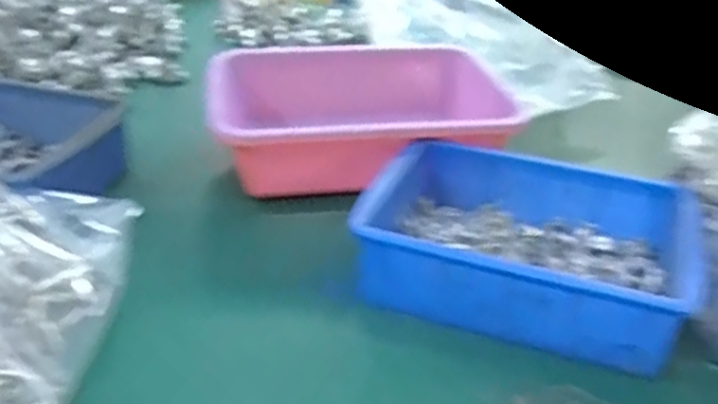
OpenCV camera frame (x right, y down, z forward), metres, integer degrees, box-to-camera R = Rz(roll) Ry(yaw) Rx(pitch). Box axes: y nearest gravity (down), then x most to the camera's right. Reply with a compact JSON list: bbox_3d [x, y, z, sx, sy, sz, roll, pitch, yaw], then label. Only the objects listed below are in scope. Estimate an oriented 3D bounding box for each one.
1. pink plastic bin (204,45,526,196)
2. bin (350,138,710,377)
[{"bbox_3d":[-0.006,-0.087,0.741,0.291,0.081,0.206,-5,32,-13],"label":"pink plastic bin"},{"bbox_3d":[0.133,0.035,0.572,0.247,0.073,0.169,12,32,16],"label":"bin"}]

